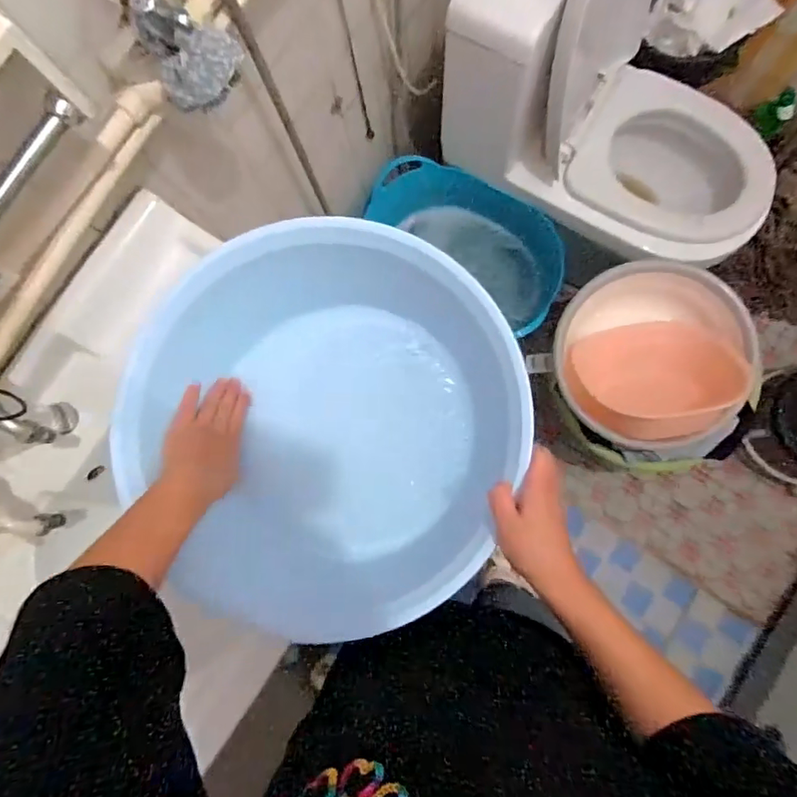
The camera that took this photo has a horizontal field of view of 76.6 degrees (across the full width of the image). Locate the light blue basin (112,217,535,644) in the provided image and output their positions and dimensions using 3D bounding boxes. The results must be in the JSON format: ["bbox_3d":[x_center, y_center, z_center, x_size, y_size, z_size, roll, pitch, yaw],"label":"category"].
[{"bbox_3d":[-0.084,0.020,0.561,0.362,0.167,0.374,-1,82,5],"label":"light blue basin"}]

